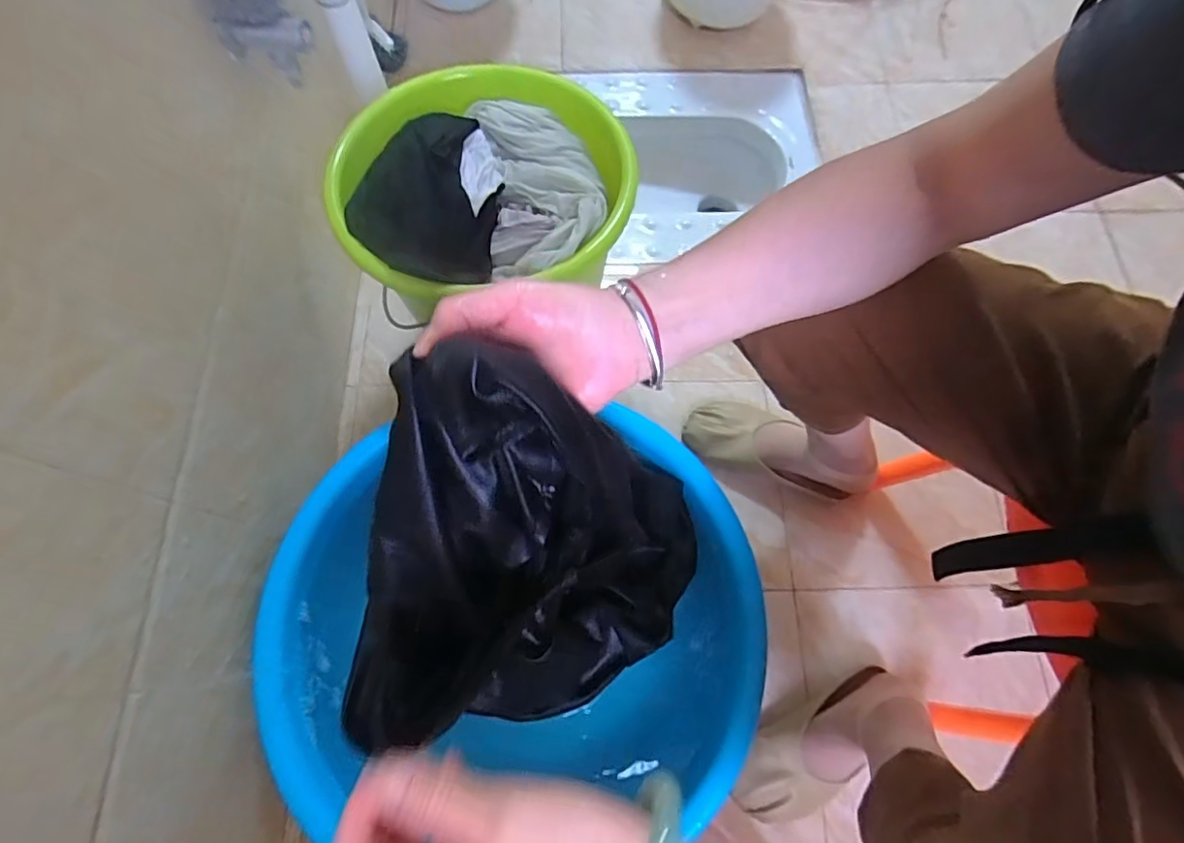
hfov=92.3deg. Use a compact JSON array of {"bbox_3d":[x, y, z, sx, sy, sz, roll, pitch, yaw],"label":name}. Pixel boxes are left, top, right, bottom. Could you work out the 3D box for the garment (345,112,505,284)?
[{"bbox_3d":[-0.170,-0.227,0.575,0.155,0.056,0.201,-20,71,-7],"label":"garment"}]

